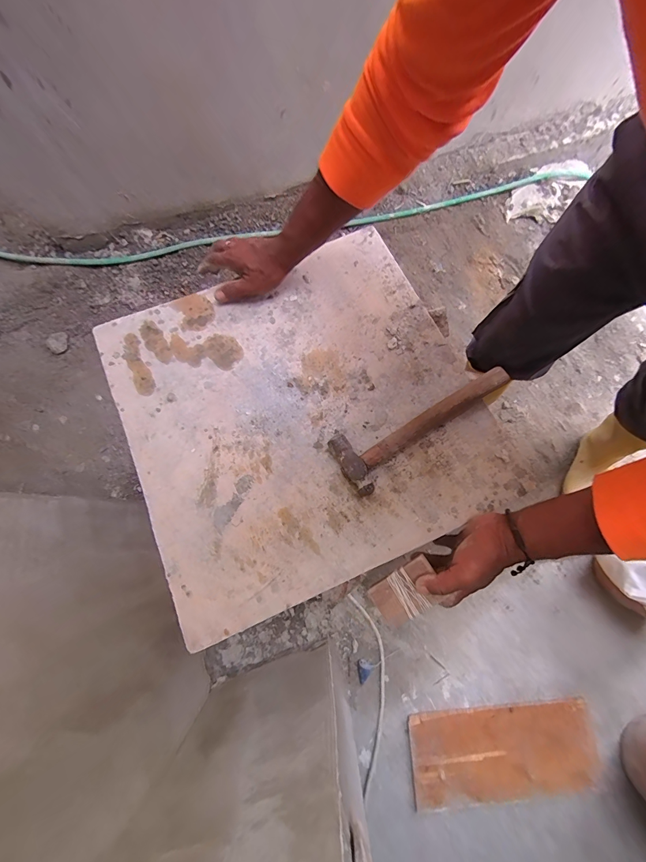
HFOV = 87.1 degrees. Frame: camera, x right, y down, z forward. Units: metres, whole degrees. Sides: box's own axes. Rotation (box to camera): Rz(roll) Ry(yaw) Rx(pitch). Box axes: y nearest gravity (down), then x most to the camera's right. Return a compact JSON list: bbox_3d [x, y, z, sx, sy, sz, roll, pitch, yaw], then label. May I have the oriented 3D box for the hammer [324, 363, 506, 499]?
[{"bbox_3d":[0.136,-0.020,0.481,0.266,0.031,0.082,-35,76,-8],"label":"hammer"}]

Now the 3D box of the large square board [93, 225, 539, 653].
[{"bbox_3d":[-0.035,-0.039,0.501,0.485,0.008,0.484,-23,75,-5],"label":"large square board"}]

